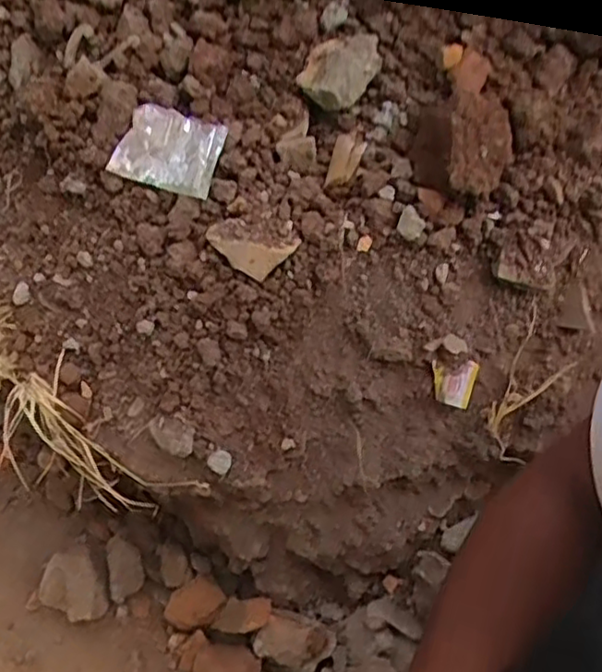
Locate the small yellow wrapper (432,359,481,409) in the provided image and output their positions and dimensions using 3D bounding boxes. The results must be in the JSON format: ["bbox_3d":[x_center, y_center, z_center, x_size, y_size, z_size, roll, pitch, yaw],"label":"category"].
[{"bbox_3d":[0.110,0.032,0.499,0.038,0.005,0.035,17,99,-21],"label":"small yellow wrapper"}]

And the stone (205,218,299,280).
[{"bbox_3d":[-0.035,-0.061,0.480,0.061,0.014,0.032,16,67,6],"label":"stone"}]

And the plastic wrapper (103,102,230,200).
[{"bbox_3d":[-0.095,-0.137,0.503,0.080,0.006,0.060,18,82,15],"label":"plastic wrapper"}]

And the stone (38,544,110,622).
[{"bbox_3d":[-0.207,0.232,0.649,0.071,0.041,0.064,24,68,9],"label":"stone"}]

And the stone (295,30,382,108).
[{"bbox_3d":[0.029,-0.201,0.502,0.056,0.030,0.077,5,66,1],"label":"stone"}]

